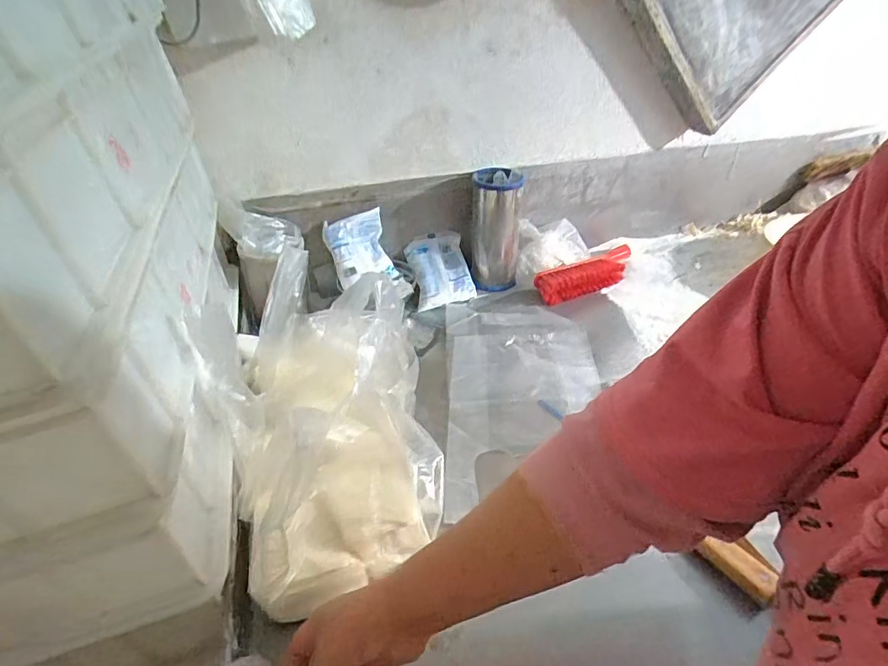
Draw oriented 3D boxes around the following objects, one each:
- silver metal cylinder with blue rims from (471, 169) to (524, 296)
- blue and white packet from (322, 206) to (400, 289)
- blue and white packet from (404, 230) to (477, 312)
[{"bbox_3d":[0.103,-0.194,0.956,0.094,0.208,0.094,-2,37,-2],"label":"silver metal cylinder with blue rims"},{"bbox_3d":[-0.156,-0.155,0.927,0.112,0.126,0.022,-23,19,-21],"label":"blue and white packet"},{"bbox_3d":[-0.007,-0.124,0.969,0.113,0.025,0.147,-14,83,-14],"label":"blue and white packet"}]

